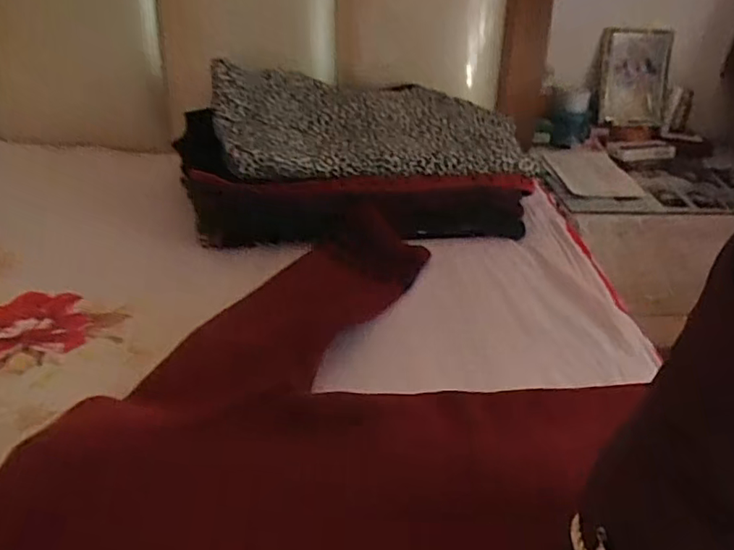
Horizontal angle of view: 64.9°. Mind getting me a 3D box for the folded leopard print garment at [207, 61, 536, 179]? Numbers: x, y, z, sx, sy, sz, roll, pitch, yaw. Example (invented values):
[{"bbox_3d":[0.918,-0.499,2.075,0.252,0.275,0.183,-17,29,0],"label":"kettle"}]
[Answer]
[{"bbox_3d":[0.006,-0.227,0.841,0.454,0.076,0.242,-3,35,-11],"label":"folded leopard print garment"}]

